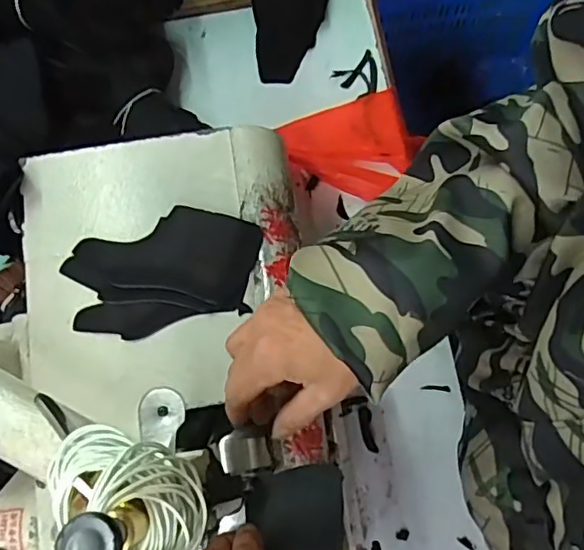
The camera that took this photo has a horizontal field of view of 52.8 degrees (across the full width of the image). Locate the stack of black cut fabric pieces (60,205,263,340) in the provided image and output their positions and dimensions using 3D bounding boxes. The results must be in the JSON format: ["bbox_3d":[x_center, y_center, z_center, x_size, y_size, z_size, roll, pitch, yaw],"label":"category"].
[{"bbox_3d":[-0.098,-0.003,0.456,0.148,0.015,0.086,-13,77,-4],"label":"stack of black cut fabric pieces"}]

